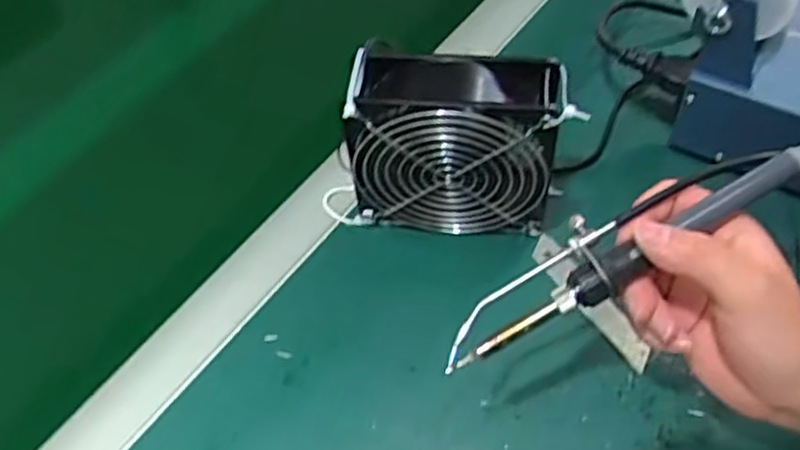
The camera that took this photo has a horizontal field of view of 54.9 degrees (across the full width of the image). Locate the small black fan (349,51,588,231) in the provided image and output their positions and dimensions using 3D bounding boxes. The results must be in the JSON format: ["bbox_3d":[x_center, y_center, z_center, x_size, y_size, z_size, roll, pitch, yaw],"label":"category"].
[{"bbox_3d":[0.033,-0.049,0.473,0.128,0.119,0.052,0,56,6],"label":"small black fan"}]

